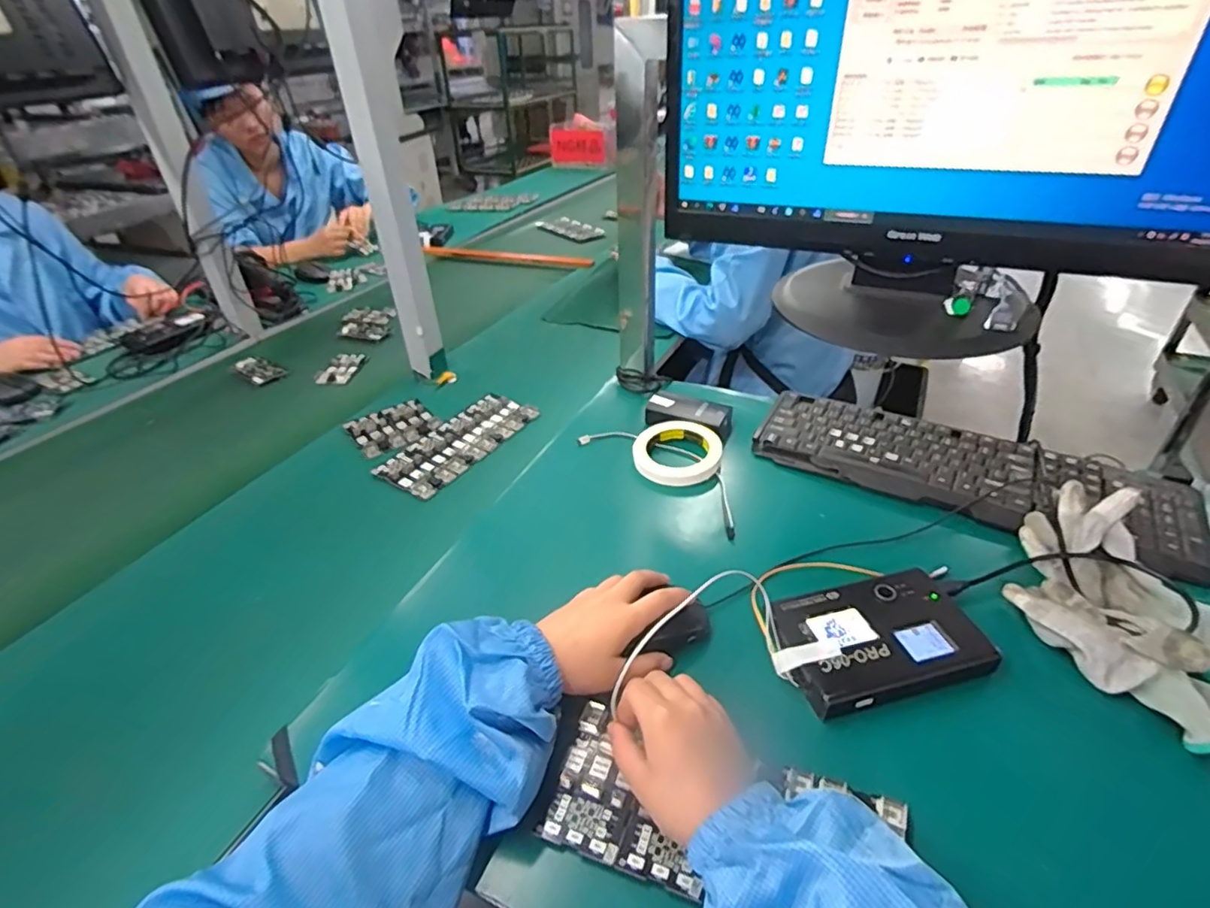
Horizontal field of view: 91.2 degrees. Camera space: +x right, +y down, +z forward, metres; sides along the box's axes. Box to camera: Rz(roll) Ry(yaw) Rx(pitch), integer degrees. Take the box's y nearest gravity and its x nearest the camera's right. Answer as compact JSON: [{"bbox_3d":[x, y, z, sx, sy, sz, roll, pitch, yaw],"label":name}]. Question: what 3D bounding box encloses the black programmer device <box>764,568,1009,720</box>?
[{"bbox_3d":[0.221,0.149,0.487,0.170,0.024,0.101,-9,37,-9],"label":"black programmer device"}]

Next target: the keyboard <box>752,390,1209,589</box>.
[{"bbox_3d":[0.389,0.016,0.658,0.428,0.024,0.144,17,41,28],"label":"keyboard"}]

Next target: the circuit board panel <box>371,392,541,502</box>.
[{"bbox_3d":[-0.195,-0.019,0.807,0.101,0.012,0.222,19,41,27],"label":"circuit board panel"}]

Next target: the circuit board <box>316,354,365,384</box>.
[{"bbox_3d":[-0.456,-0.148,1.023,0.053,0.013,0.102,3,37,8],"label":"circuit board"}]

